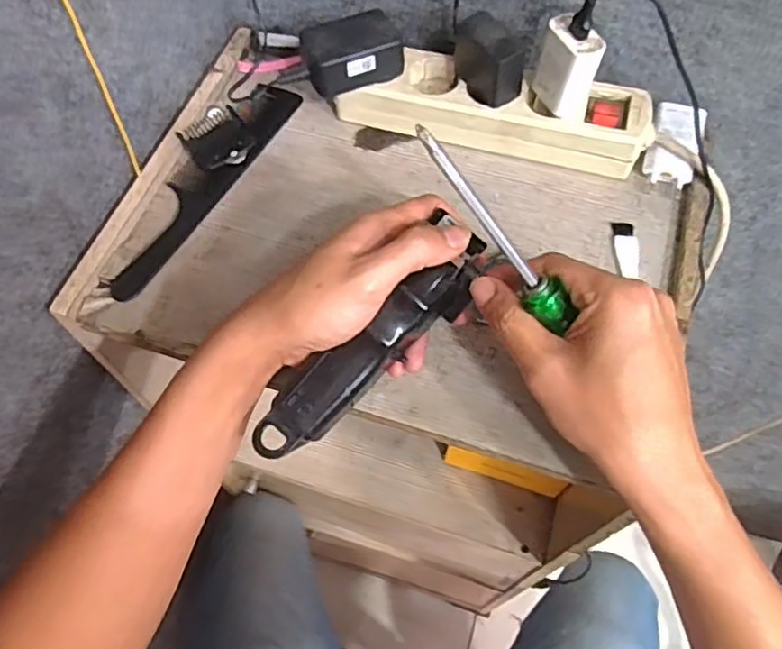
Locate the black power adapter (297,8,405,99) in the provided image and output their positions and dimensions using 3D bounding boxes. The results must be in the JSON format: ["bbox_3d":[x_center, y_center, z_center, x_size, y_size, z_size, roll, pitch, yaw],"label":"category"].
[{"bbox_3d":[-0.029,-0.198,0.458,0.069,0.032,0.046,-23,65,-11],"label":"black power adapter"}]

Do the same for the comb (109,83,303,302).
[{"bbox_3d":[-0.142,-0.108,0.476,0.039,0.007,0.215,27,66,14],"label":"comb"}]

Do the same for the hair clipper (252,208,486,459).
[{"bbox_3d":[-0.011,0.013,0.370,0.170,0.035,0.033,-42,69,0],"label":"hair clipper"}]

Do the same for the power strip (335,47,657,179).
[{"bbox_3d":[0.077,-0.162,0.477,0.223,0.043,0.057,16,64,9],"label":"power strip"}]

